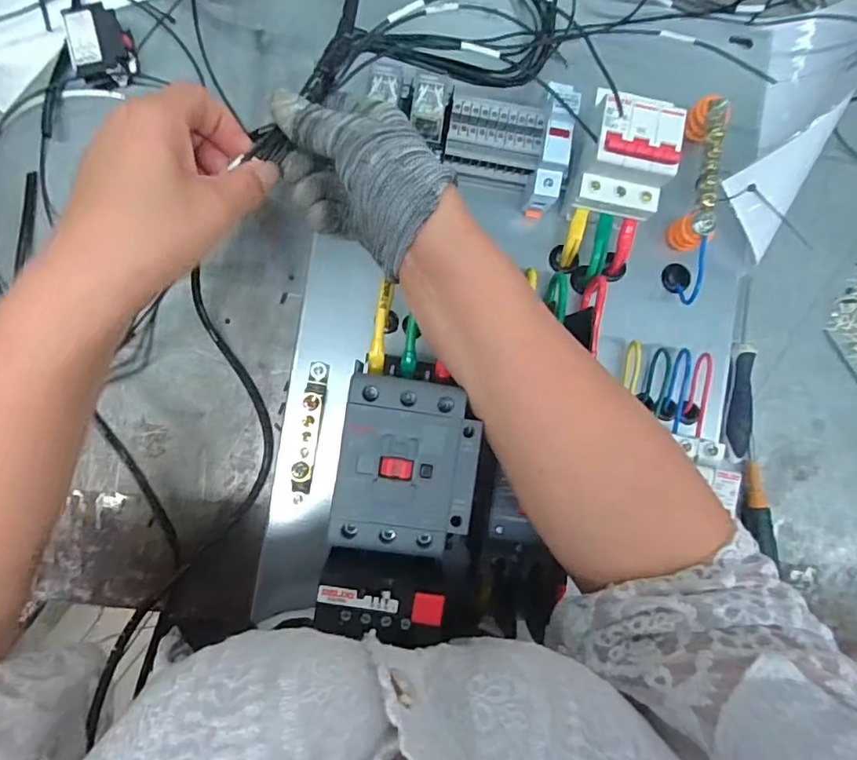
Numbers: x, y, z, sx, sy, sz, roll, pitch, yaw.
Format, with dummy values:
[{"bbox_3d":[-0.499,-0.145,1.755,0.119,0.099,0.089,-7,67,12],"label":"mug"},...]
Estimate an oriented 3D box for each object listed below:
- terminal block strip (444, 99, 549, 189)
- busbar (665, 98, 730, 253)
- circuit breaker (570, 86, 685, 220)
[{"bbox_3d":[0.044,-0.162,0.381,0.062,0.042,0.035,10,88,-3],"label":"terminal block strip"},{"bbox_3d":[0.198,-0.149,0.401,0.022,0.030,0.106,7,88,-4],"label":"busbar"},{"bbox_3d":[0.131,-0.148,0.371,0.056,0.058,0.064,10,88,-3],"label":"circuit breaker"}]

